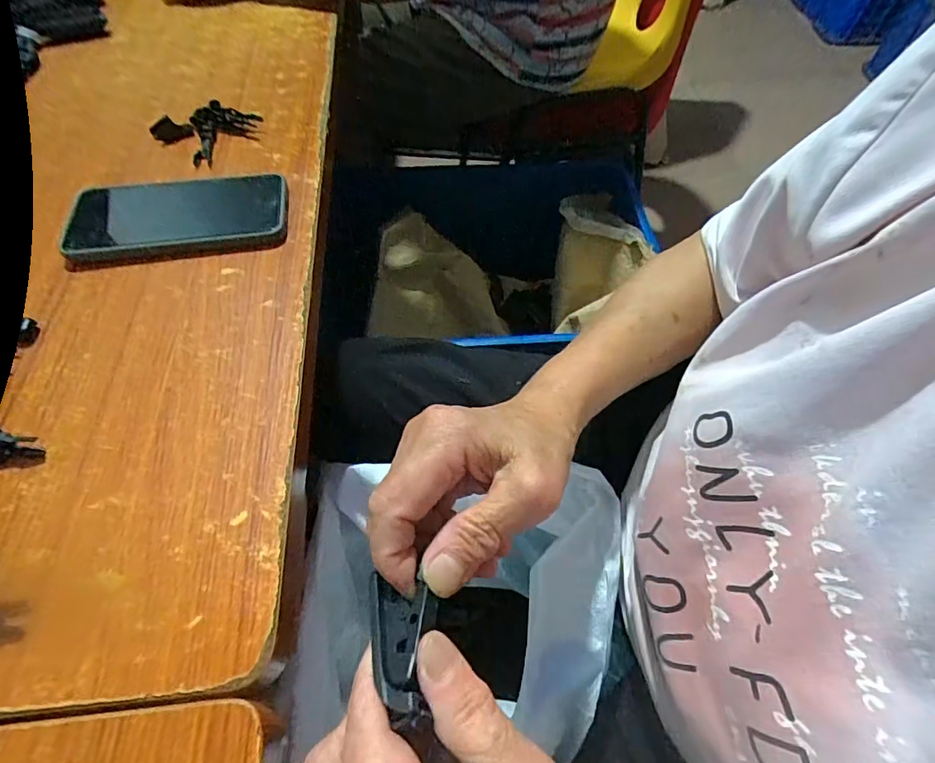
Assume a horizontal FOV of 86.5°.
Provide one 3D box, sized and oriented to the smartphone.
[{"bbox_3d":[-0.228,-0.139,0.397,0.159,0.011,0.079,-8,61,-8],"label":"smartphone"}]

